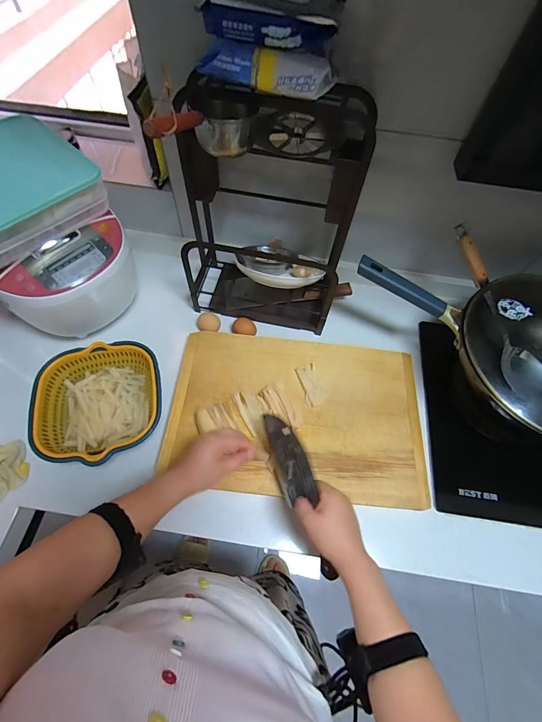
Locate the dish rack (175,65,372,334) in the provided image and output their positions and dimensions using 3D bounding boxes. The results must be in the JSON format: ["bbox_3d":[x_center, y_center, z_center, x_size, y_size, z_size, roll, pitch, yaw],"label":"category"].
[{"bbox_3d":[-0.011,-0.250,0.614,0.313,0.383,0.183,16,62,5],"label":"dish rack"}]

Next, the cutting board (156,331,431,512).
[{"bbox_3d":[0.052,0.093,0.617,0.471,0.016,0.310,7,62,0],"label":"cutting board"}]

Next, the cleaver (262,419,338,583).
[{"bbox_3d":[0.053,0.199,0.492,0.023,0.084,0.251,-11,69,-38],"label":"cleaver"}]

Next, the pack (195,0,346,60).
[{"bbox_3d":[0.001,-0.423,0.390,0.162,0.044,0.088,13,62,4],"label":"pack"}]

